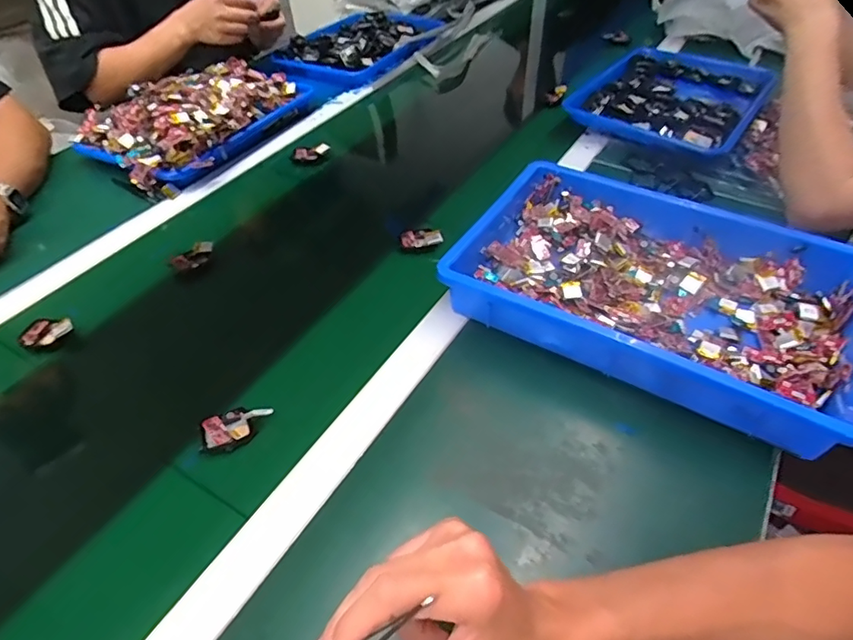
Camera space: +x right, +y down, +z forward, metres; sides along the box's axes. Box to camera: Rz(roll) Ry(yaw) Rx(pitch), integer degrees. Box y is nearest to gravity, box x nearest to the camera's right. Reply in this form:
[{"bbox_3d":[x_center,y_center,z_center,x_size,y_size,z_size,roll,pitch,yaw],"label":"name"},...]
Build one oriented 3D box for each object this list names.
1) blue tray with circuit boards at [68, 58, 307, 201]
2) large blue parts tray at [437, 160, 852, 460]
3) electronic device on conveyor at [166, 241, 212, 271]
[{"bbox_3d":[-0.373,-0.332,0.841,0.228,0.074,0.328,19,51,22],"label":"blue tray with circuit boards"},{"bbox_3d":[0.227,-0.038,0.538,0.374,0.066,0.240,22,52,24],"label":"large blue parts tray"},{"bbox_3d":[-0.284,-0.077,0.638,0.031,0.016,0.050,20,51,22],"label":"electronic device on conveyor"}]

